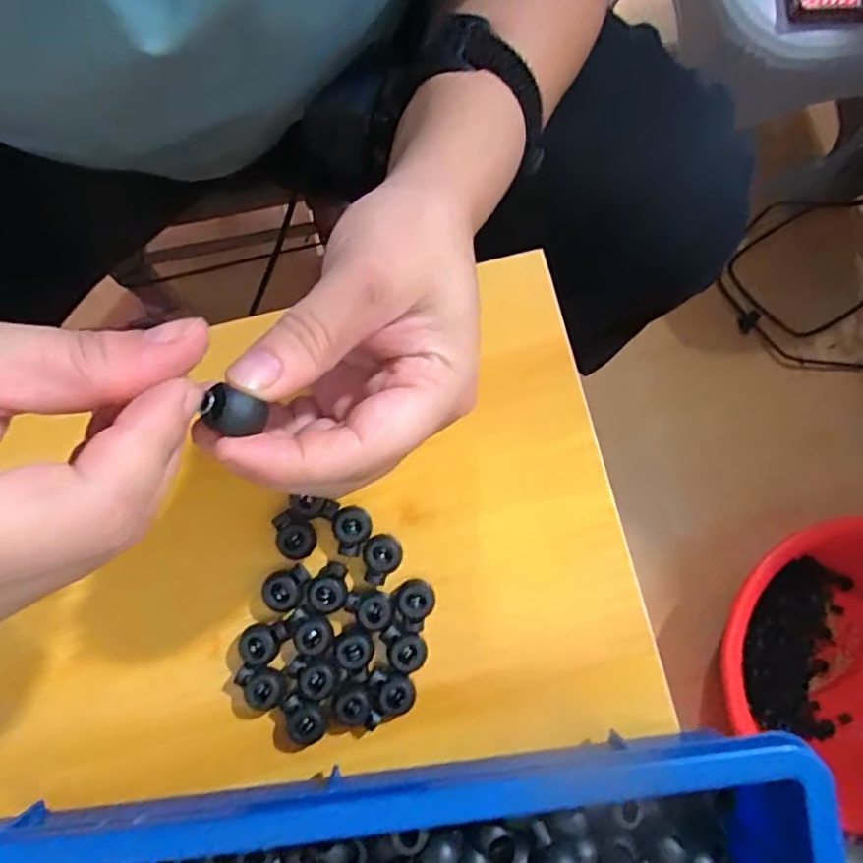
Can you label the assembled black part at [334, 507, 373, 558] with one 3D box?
[{"bbox_3d":[-0.036,0.045,0.274,0.016,0.009,0.022,24,83,1],"label":"assembled black part"}]

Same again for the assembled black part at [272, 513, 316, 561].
[{"bbox_3d":[-0.062,0.046,0.273,0.016,0.008,0.022,-31,85,-5],"label":"assembled black part"}]

